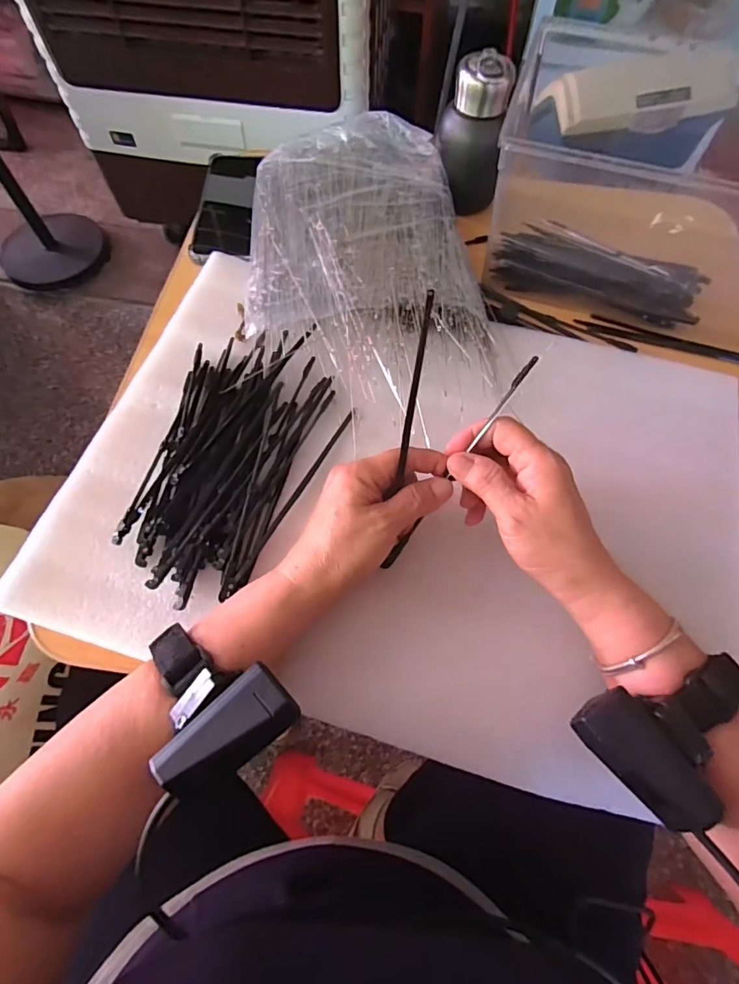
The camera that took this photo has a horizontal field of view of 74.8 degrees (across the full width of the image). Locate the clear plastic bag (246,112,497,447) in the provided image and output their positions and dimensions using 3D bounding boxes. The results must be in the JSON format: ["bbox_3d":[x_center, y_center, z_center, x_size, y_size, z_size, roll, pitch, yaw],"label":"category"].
[{"bbox_3d":[-0.006,-0.213,0.445,0.210,0.059,0.295,-5,66,-3],"label":"clear plastic bag"}]

